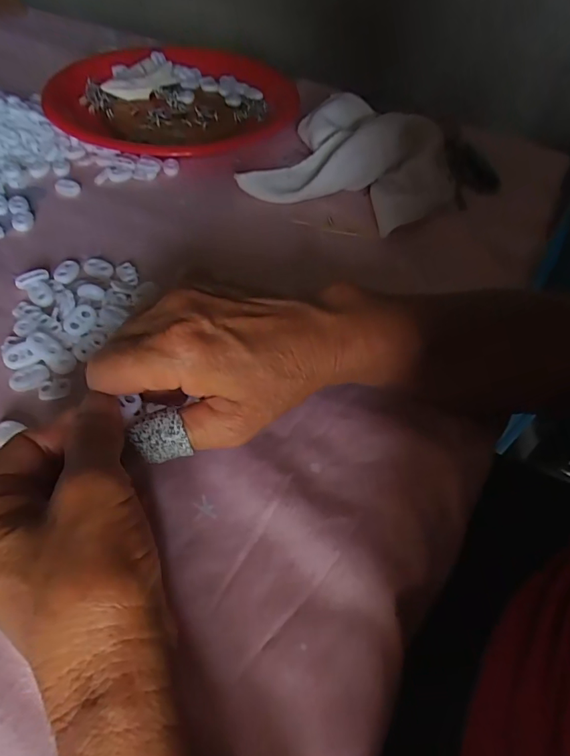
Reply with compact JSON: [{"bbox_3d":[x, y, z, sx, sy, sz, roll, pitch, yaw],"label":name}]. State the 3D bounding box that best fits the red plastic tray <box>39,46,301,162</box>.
[{"bbox_3d":[-0.121,-0.296,0.519,0.233,0.031,0.233,-3,52,-8],"label":"red plastic tray"}]

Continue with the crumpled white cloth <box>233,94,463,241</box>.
[{"bbox_3d":[0.067,-0.198,0.434,0.166,0.065,0.134,24,53,14],"label":"crumpled white cloth"}]

